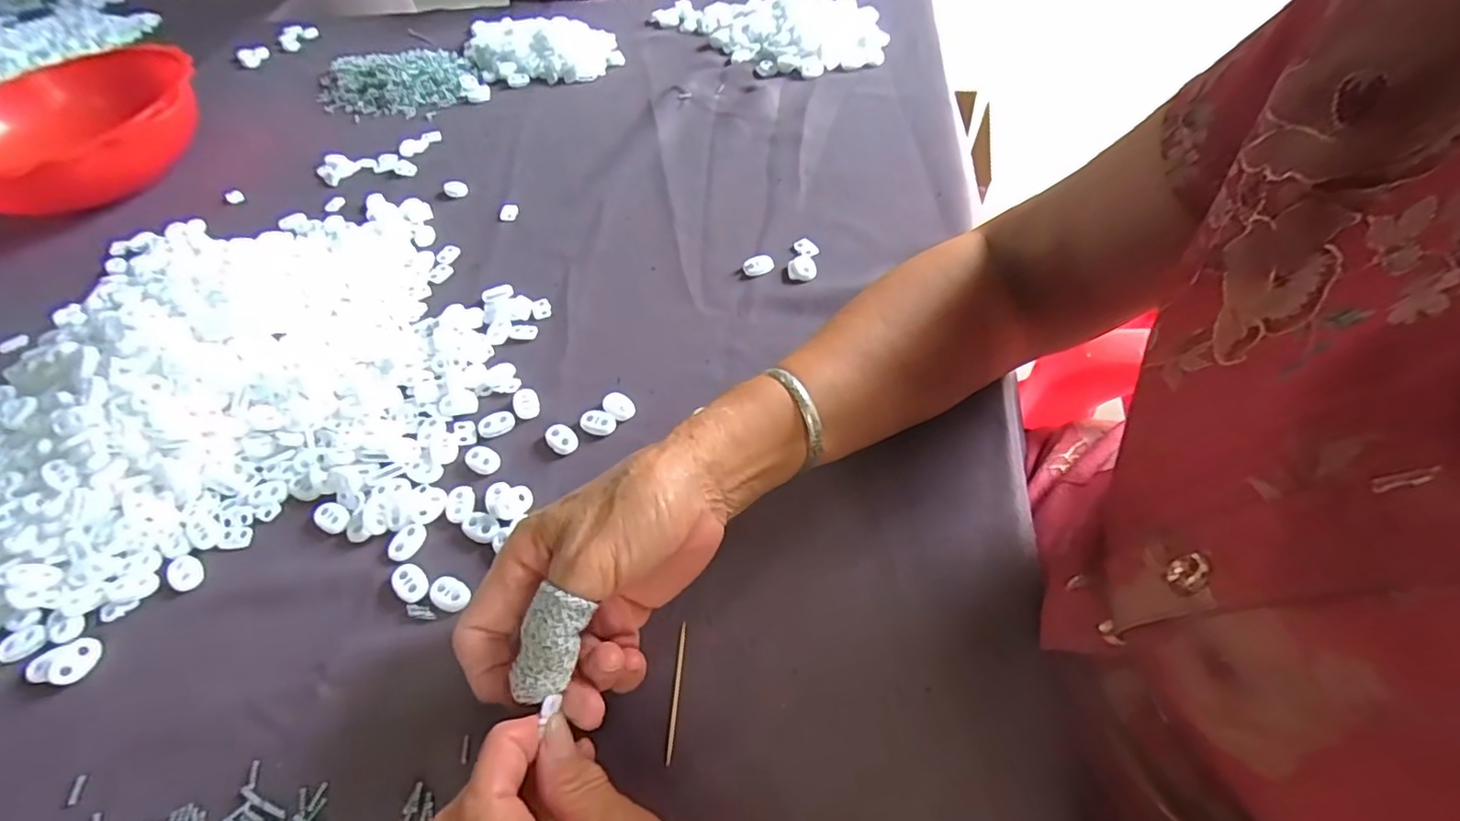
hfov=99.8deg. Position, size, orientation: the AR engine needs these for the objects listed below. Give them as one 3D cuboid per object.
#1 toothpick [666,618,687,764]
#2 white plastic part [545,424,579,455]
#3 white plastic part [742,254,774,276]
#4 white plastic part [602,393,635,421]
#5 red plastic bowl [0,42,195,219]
[{"bbox_3d":[-0.025,0.130,0.287,0.004,0.004,0.060,1,54,6],"label":"toothpick"},{"bbox_3d":[-0.103,0.017,0.377,0.016,0.008,0.023,-39,60,-21],"label":"white plastic part"},{"bbox_3d":[0.021,-0.108,0.453,0.023,0.007,0.015,-11,54,-2],"label":"white plastic part"},{"bbox_3d":[-0.070,-0.003,0.388,0.023,0.009,0.015,36,65,27],"label":"white plastic part"},{"bbox_3d":[-0.628,-0.265,0.601,0.215,0.076,0.215,-34,58,-18],"label":"red plastic bowl"}]

